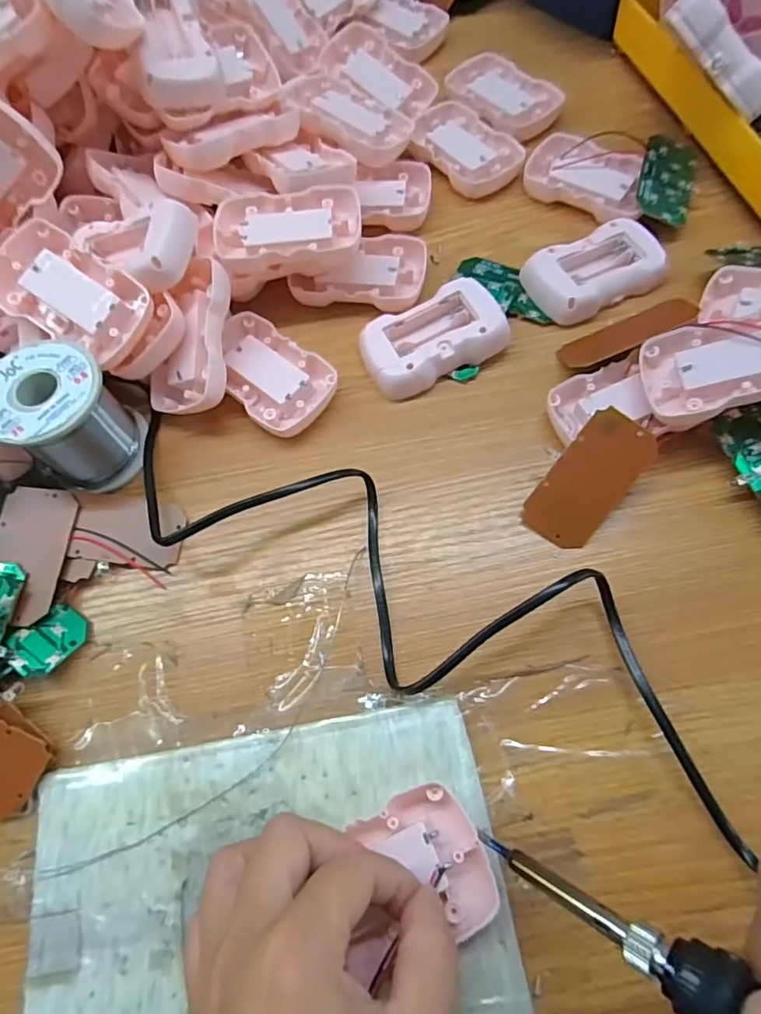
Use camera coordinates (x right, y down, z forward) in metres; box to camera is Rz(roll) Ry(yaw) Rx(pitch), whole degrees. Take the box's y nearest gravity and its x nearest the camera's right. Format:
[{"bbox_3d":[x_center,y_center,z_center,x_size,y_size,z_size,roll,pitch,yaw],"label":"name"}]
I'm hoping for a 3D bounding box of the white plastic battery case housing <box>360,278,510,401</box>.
[{"bbox_3d":[0.032,-0.102,0.341,0.084,0.026,0.051,-25,68,-6],"label":"white plastic battery case housing"}]

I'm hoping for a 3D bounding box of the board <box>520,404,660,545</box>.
[{"bbox_3d":[0.111,-0.014,0.296,0.038,0.004,0.075,38,96,6],"label":"board"}]

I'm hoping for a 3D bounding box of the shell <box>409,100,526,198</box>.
[{"bbox_3d":[0.060,-0.263,0.413,0.056,0.020,0.087,-39,70,-12],"label":"shell"}]

